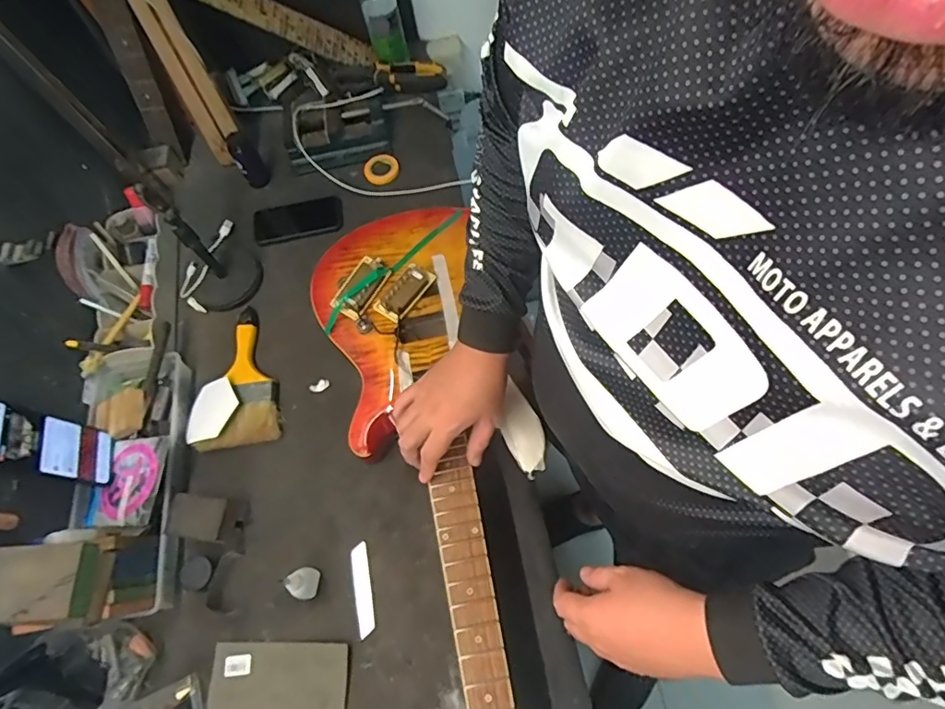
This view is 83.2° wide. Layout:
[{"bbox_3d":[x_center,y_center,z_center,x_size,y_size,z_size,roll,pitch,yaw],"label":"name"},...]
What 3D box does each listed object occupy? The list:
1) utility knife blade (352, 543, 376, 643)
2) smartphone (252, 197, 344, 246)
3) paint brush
[{"bbox_3d":[-0.135,0.290,0.661,0.020,0.004,0.106,-11,65,-5],"label":"utility knife blade"},{"bbox_3d":[-0.298,-0.232,0.911,0.149,0.011,0.081,-13,64,0],"label":"smartphone"},{"bbox_3d":[-0.347,0.028,0.787,0.105,0.028,0.218,-13,64,-3],"label":"paint brush"}]

